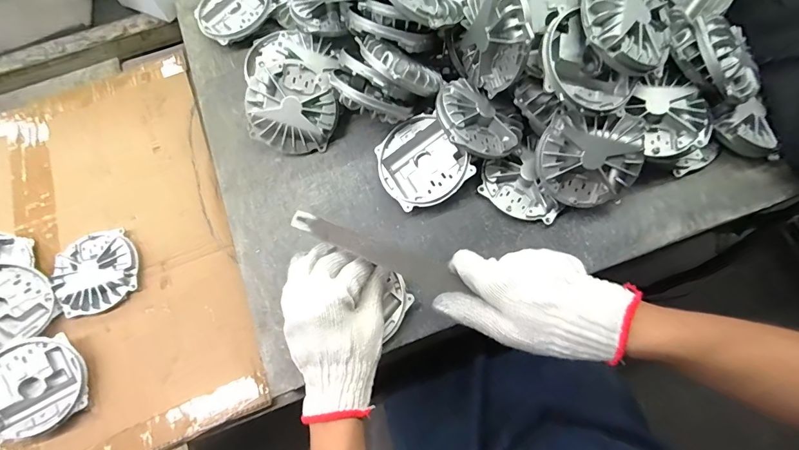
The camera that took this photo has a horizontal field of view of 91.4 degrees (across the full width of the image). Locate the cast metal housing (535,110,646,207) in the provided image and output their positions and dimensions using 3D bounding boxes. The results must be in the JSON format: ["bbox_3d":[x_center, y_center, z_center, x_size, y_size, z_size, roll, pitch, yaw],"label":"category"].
[{"bbox_3d":[0.206,-0.072,0.428,0.104,0.035,0.097,7,113,7],"label":"cast metal housing"}]

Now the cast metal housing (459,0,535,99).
[{"bbox_3d":[0.099,-0.199,0.412,0.041,0.094,0.104,-15,72,-3],"label":"cast metal housing"}]

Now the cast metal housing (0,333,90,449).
[{"bbox_3d":[-0.439,0.193,0.466,0.107,0.020,0.107,5,74,-18],"label":"cast metal housing"}]

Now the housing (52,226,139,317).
[{"bbox_3d":[-0.407,0.061,0.523,0.104,0.021,0.109,-1,72,2],"label":"housing"}]

